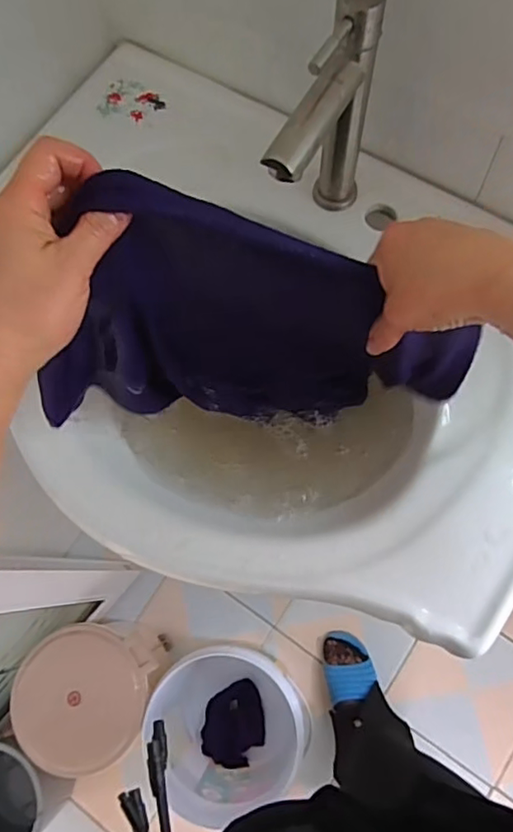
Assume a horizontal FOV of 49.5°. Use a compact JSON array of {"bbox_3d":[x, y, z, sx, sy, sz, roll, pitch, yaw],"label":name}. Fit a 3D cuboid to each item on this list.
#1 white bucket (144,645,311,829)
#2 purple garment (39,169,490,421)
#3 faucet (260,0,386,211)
[{"bbox_3d":[-0.052,0.531,0.979,0.249,0.235,0.239,-1,73,2],"label":"white bucket"},{"bbox_3d":[0.003,-0.060,0.398,0.300,0.249,0.073,-7,73,0],"label":"purple garment"},{"bbox_3d":[0.048,-0.195,0.418,0.033,0.189,0.119,27,76,10],"label":"faucet"}]

